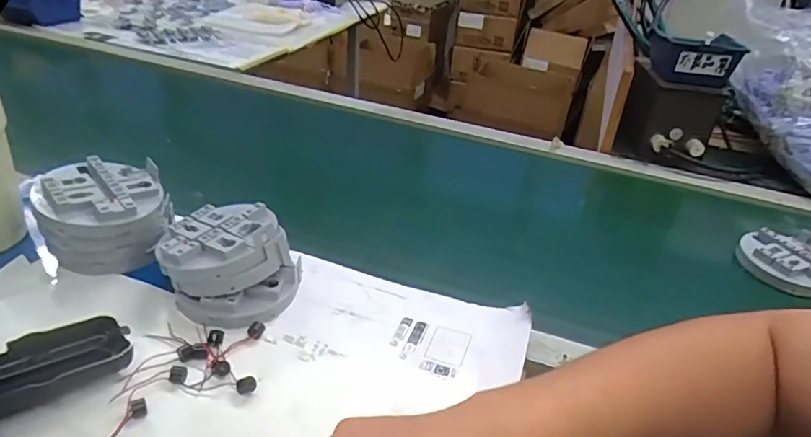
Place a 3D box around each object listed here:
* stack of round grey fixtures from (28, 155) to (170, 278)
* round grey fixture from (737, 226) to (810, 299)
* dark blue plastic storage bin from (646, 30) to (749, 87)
[{"bbox_3d":[-0.275,-0.002,0.505,0.101,0.078,0.099,-7,35,-20],"label":"stack of round grey fixtures"},{"bbox_3d":[0.441,0.046,0.621,0.095,0.028,0.099,5,33,-3],"label":"round grey fixture"},{"bbox_3d":[0.426,-0.237,0.802,0.124,0.059,0.086,3,33,-6],"label":"dark blue plastic storage bin"}]

